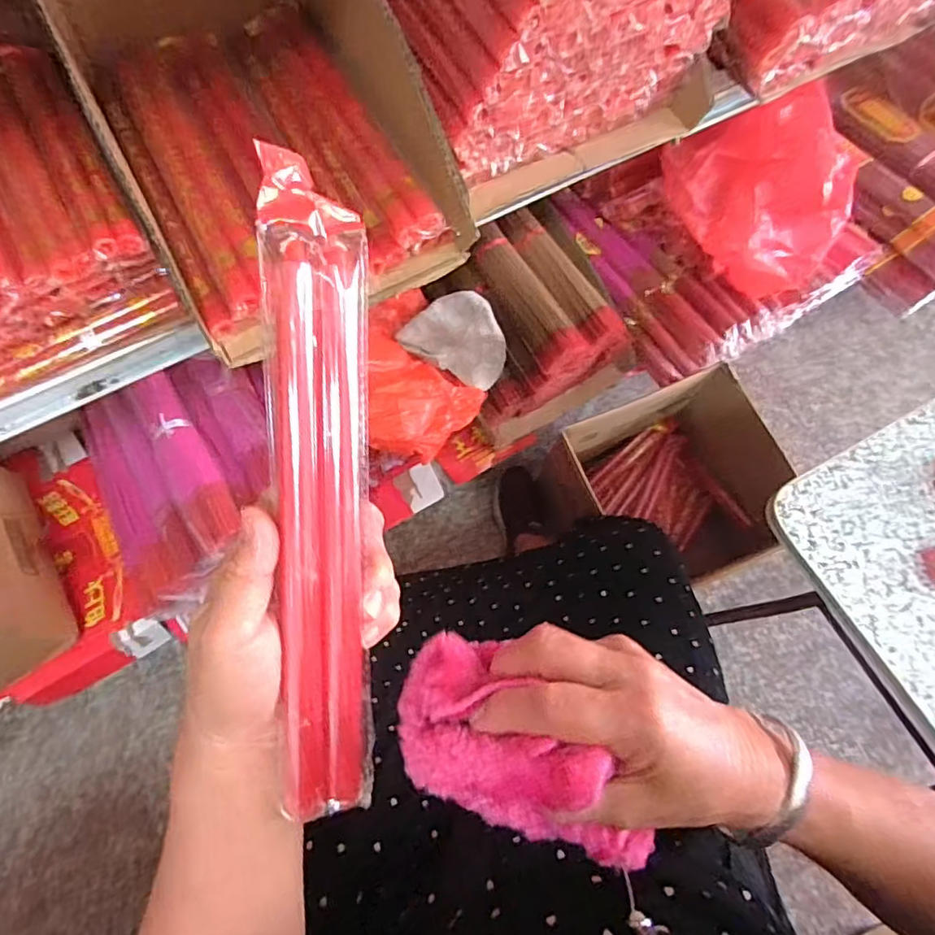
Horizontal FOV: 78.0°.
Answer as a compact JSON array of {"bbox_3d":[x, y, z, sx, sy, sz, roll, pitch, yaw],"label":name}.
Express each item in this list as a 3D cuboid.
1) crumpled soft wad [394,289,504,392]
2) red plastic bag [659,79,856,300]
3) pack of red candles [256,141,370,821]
[{"bbox_3d":[-0.013,-0.198,0.939,0.150,0.050,0.151,4,113,9],"label":"crumpled soft wad"},{"bbox_3d":[0.472,-0.440,0.931,0.259,0.167,0.275,-34,75,-13],"label":"red plastic bag"},{"bbox_3d":[-0.062,0.017,0.250,0.038,0.018,0.278,-1,98,-3],"label":"pack of red candles"}]

